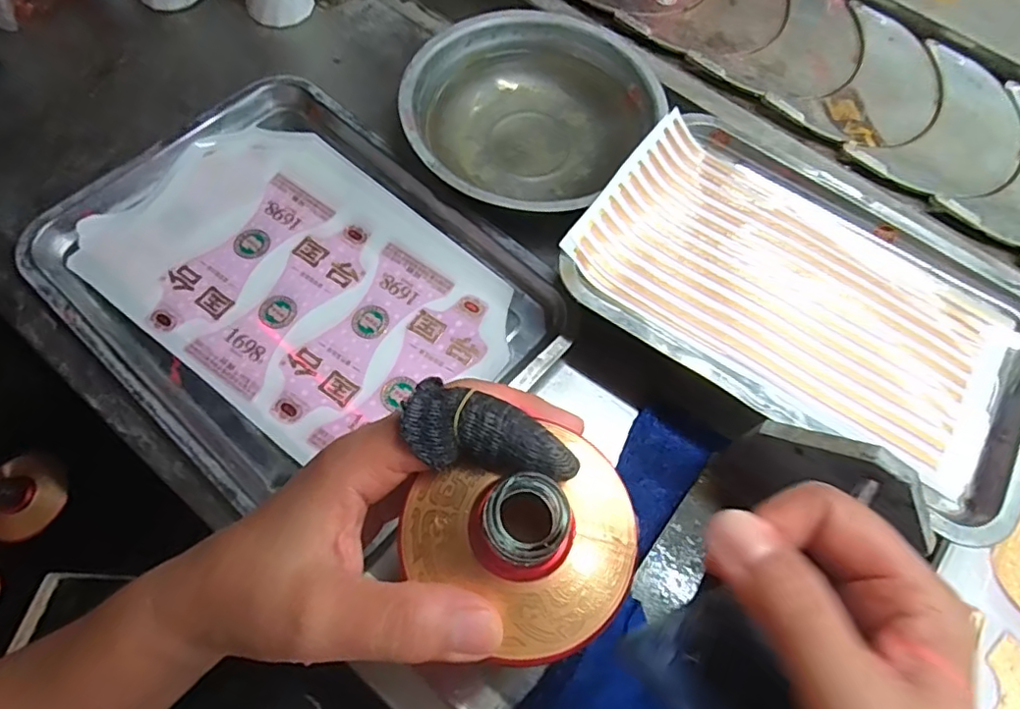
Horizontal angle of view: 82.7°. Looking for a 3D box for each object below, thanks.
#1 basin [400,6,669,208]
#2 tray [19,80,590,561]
[{"bbox_3d":[0.016,-0.193,0.452,0.184,0.052,0.198,0,71,0],"label":"basin"},{"bbox_3d":[-0.149,-0.050,0.415,0.331,0.041,0.245,41,76,13],"label":"tray"}]

